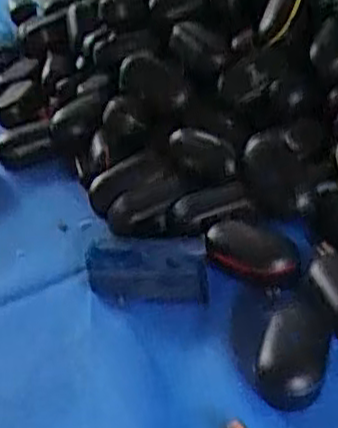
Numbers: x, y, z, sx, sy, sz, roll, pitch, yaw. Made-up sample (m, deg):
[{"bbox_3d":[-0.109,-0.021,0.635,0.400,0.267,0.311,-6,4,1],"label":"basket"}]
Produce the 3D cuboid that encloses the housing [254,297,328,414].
[{"bbox_3d":[0.070,0.076,0.416,0.035,0.018,0.073,5,35,18],"label":"housing"}]

